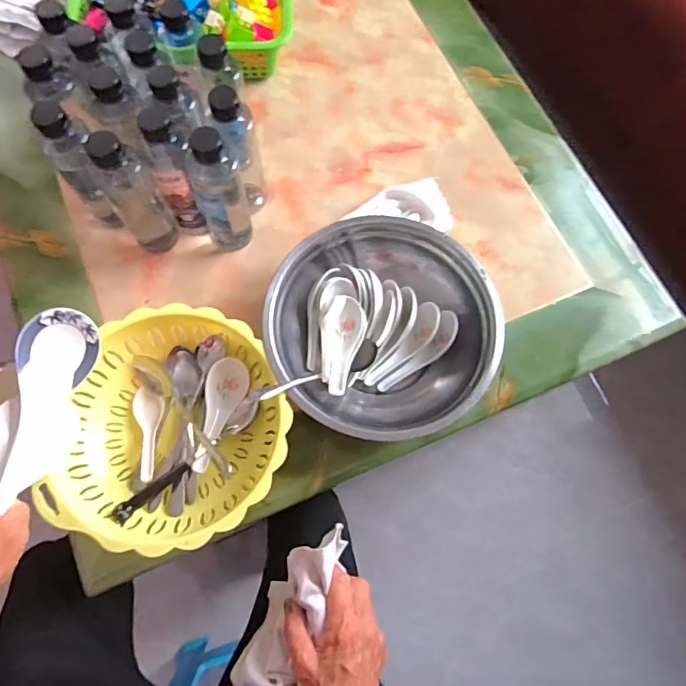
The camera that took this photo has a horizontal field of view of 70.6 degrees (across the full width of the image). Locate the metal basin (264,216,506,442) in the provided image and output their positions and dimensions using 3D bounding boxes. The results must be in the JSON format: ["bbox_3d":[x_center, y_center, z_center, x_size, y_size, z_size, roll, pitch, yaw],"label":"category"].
[{"bbox_3d":[0.045,-0.016,0.566,0.250,0.076,0.247,1,72,-2],"label":"metal basin"}]

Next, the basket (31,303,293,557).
[{"bbox_3d":[-0.173,0.090,0.524,0.228,0.072,0.244,6,72,0],"label":"basket"}]

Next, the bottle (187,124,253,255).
[{"bbox_3d":[-0.141,-0.166,0.554,0.057,0.177,0.047,-13,73,-7],"label":"bottle"}]

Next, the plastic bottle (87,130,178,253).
[{"bbox_3d":[-0.237,-0.169,0.544,0.053,0.176,0.058,-30,76,-11],"label":"plastic bottle"}]

